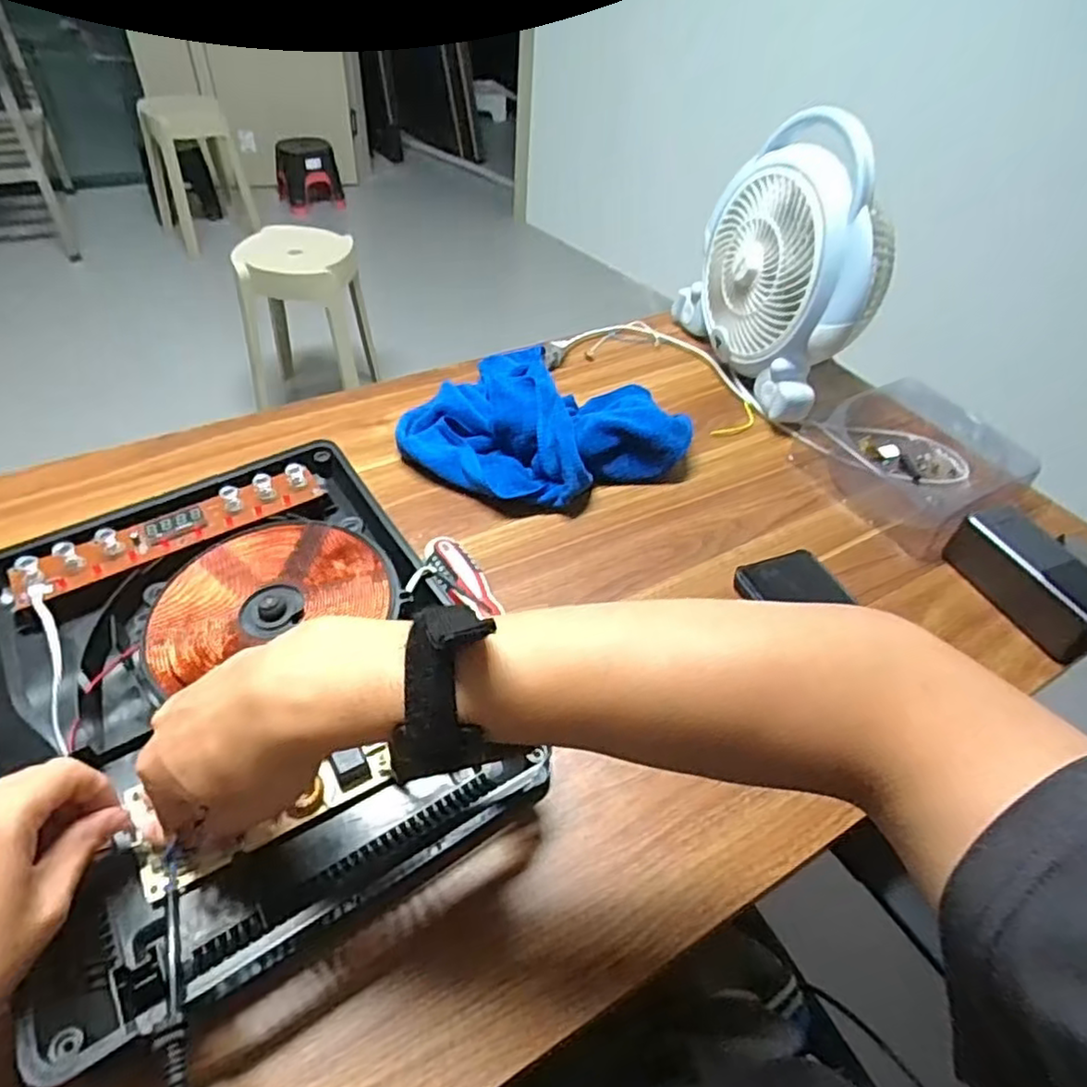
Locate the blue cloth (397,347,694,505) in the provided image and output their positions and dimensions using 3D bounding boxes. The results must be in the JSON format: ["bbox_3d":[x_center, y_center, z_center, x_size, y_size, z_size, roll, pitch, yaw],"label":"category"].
[{"bbox_3d":[0.012,-0.126,0.668,0.249,0.066,0.241,25,48,18],"label":"blue cloth"}]

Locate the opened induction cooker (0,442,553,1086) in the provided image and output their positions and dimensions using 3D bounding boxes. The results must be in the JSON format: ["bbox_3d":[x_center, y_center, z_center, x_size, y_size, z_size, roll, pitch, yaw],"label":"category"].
[{"bbox_3d":[-0.192,0.087,0.435,0.264,0.072,0.324,-24,53,-26],"label":"opened induction cooker"}]

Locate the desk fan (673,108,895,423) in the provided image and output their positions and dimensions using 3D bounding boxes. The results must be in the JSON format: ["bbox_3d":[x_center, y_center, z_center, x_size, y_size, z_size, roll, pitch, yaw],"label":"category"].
[{"bbox_3d":[0.269,-0.299,0.730,0.126,0.242,0.263,-12,48,-17],"label":"desk fan"}]

